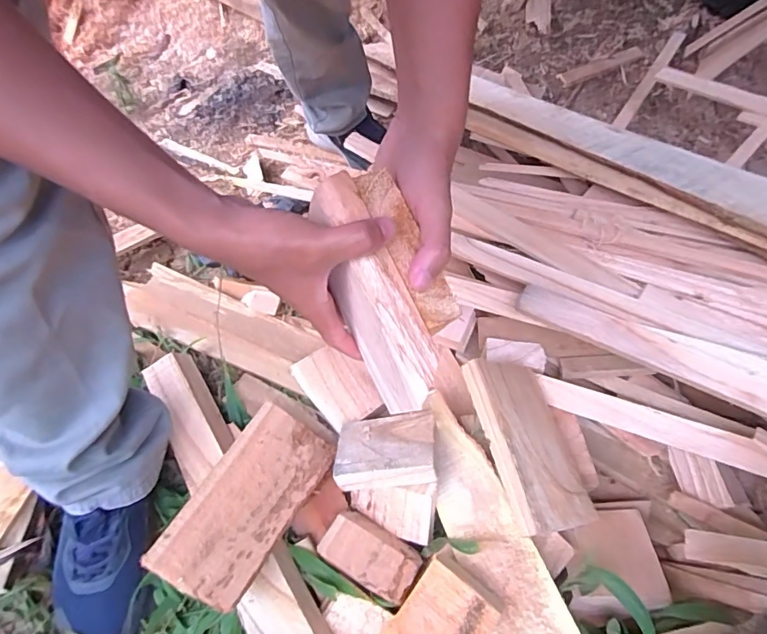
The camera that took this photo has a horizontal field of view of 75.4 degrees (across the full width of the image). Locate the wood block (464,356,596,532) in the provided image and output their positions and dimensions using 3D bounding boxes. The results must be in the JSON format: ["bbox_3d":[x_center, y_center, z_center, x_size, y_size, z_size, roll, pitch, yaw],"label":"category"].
[{"bbox_3d":[0.178,0.154,0.616,0.124,0.029,0.210,8,50,-34],"label":"wood block"}]

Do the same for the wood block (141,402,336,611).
[{"bbox_3d":[-0.147,0.199,0.556,0.107,0.023,0.222,25,38,10],"label":"wood block"}]

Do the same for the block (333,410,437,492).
[{"bbox_3d":[0.005,0.168,0.630,0.122,0.033,0.092,-10,33,11],"label":"block"}]

